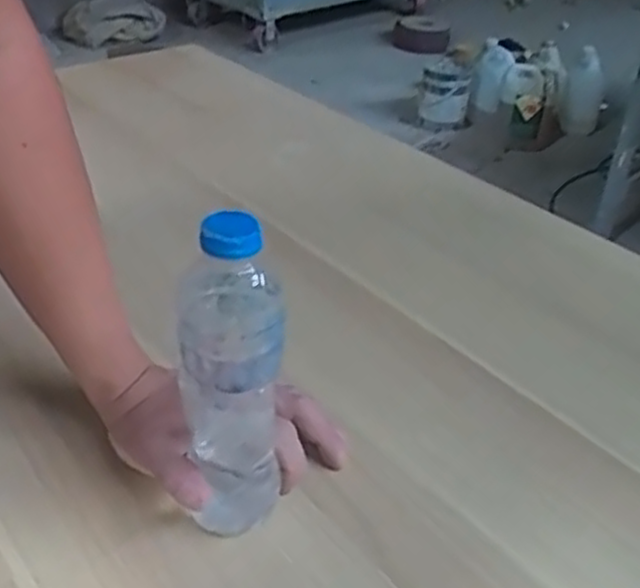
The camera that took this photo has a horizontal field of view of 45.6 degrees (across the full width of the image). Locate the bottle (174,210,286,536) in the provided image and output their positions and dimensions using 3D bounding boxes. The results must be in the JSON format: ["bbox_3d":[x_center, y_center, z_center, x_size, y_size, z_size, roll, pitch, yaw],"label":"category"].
[{"bbox_3d":[-0.052,0.053,0.453,0.059,0.218,0.062,3,34,-2],"label":"bottle"}]

